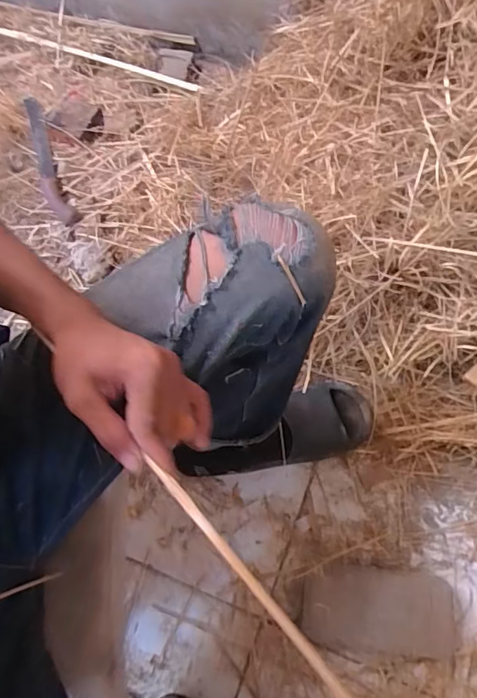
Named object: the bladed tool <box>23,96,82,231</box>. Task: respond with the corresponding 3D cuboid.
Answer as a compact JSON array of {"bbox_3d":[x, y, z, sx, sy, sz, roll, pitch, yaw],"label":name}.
[{"bbox_3d":[-0.431,-0.427,1.146,0.051,0.018,0.408,-22,68,-6],"label":"bladed tool"}]

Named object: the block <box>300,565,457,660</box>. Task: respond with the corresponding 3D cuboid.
[{"bbox_3d":[0.195,0.378,0.743,0.213,0.069,0.117,2,67,4],"label":"block"}]

